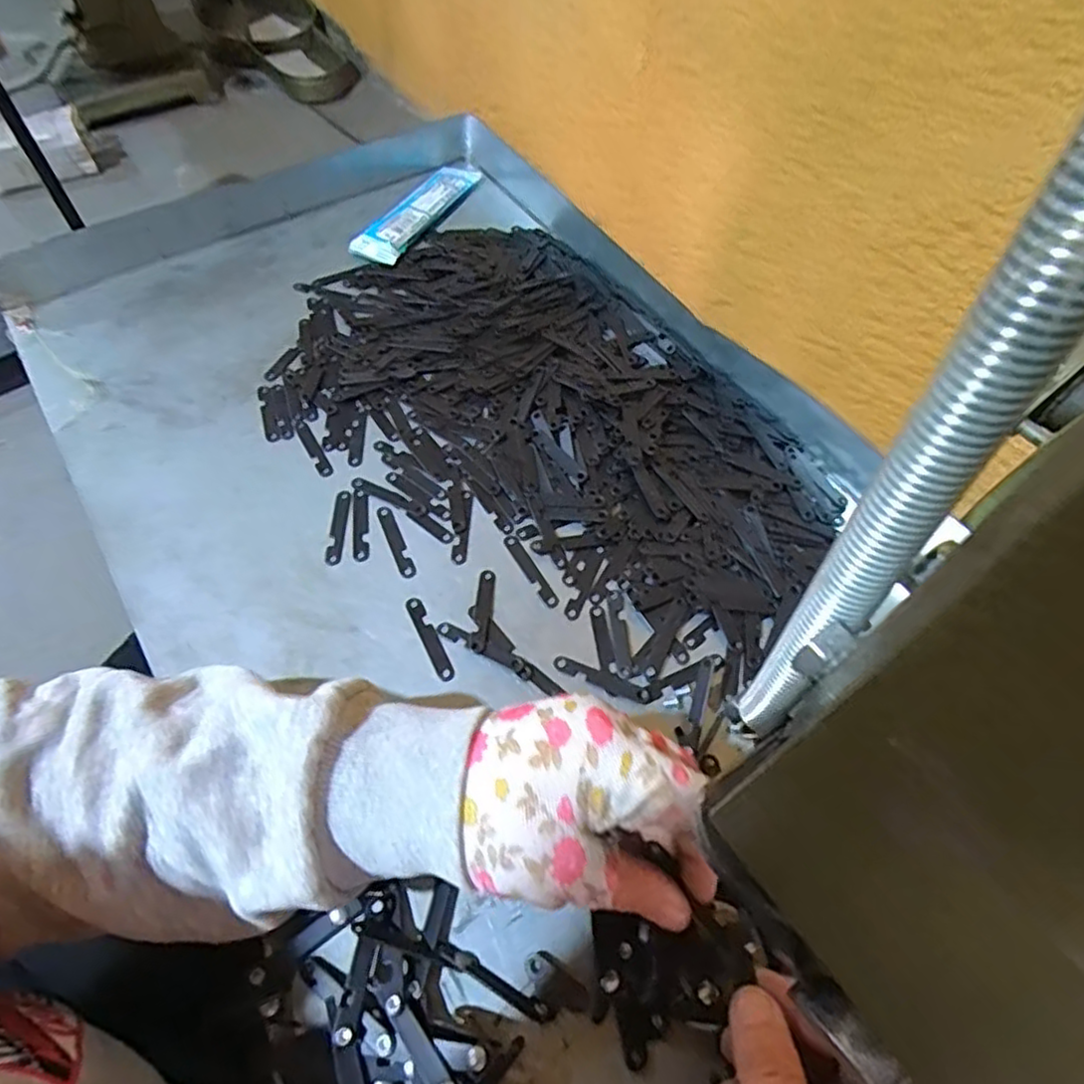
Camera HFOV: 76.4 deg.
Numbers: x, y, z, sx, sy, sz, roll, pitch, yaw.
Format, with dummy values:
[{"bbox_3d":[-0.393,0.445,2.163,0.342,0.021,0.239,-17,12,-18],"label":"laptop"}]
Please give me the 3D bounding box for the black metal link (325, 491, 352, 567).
[{"bbox_3d":[-0.121,-0.010,0.412,0.010,0.004,0.050,2,58,1],"label":"black metal link"}]

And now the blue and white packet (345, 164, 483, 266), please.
[{"bbox_3d":[-0.103,-0.277,0.572,0.039,0.014,0.140,24,61,14],"label":"blue and white packet"}]

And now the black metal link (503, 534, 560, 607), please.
[{"bbox_3d":[-0.006,0.016,0.396,0.008,0.004,0.051,-27,62,-16],"label":"black metal link"}]

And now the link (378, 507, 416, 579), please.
[{"bbox_3d":[-0.085,-0.001,0.402,0.009,0.004,0.050,-22,60,-13],"label":"link"}]

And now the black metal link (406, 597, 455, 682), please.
[{"bbox_3d":[-0.060,0.052,0.371,0.009,0.004,0.052,-24,61,-15],"label":"black metal link"}]

